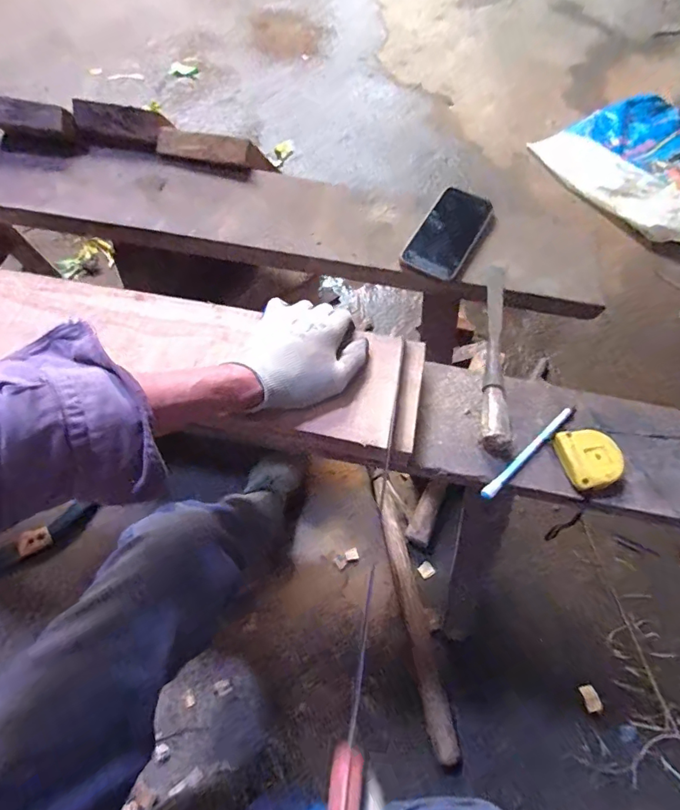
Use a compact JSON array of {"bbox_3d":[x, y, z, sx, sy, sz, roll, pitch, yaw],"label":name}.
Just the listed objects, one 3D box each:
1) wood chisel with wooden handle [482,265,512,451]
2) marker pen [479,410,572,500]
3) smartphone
[{"bbox_3d":[0.177,-0.071,0.529,0.027,0.027,0.263,9,62,5],"label":"wood chisel with wooden handle"},{"bbox_3d":[0.195,0.048,0.476,0.147,0.012,0.011,-38,68,-19],"label":"marker pen"},{"bbox_3d":[0.143,-0.231,0.618,0.075,0.014,0.153,26,64,14],"label":"smartphone"}]

